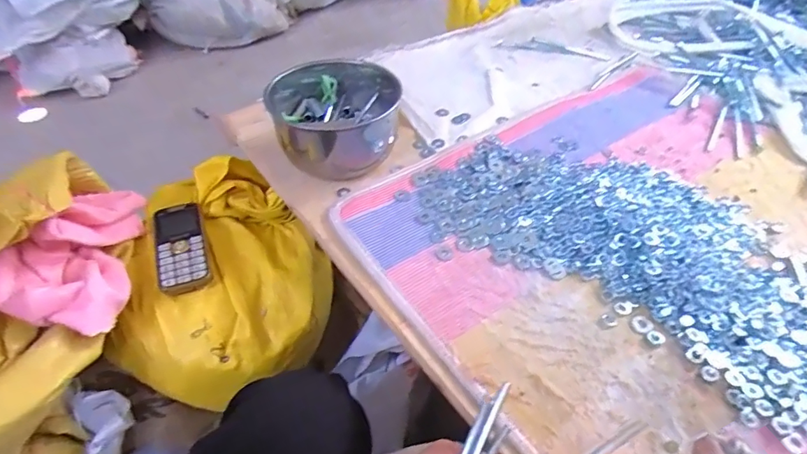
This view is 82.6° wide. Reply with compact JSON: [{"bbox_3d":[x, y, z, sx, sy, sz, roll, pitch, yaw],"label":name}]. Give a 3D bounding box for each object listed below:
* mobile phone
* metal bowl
[{"bbox_3d":[-0.265,0.023,0.547,0.055,0.013,0.120,-10,57,-26],"label":"mobile phone"},{"bbox_3d":[-0.092,-0.142,0.593,0.162,0.080,0.162,2,46,1],"label":"metal bowl"}]

